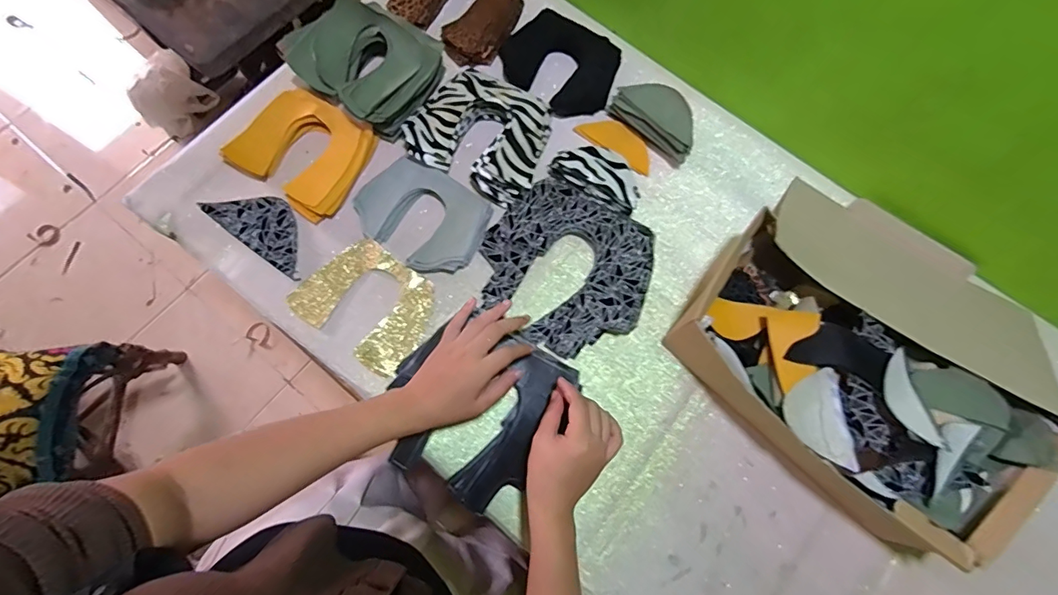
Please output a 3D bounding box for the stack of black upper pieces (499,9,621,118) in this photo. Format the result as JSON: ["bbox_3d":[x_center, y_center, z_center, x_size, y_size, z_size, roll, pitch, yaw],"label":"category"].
[{"bbox_3d":[0.038,-0.324,0.645,0.161,0.035,0.117,29,75,5],"label":"stack of black upper pieces"}]

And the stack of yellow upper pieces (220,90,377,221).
[{"bbox_3d":[-0.282,-0.187,0.595,0.153,0.018,0.135,34,75,6],"label":"stack of yellow upper pieces"}]

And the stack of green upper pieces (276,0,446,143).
[{"bbox_3d":[-0.203,-0.303,0.616,0.171,0.078,0.150,38,76,7],"label":"stack of green upper pieces"}]

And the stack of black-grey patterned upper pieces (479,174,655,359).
[{"bbox_3d":[0.046,-0.035,0.572,0.199,0.033,0.184,33,75,6],"label":"stack of black-grey patterned upper pieces"}]

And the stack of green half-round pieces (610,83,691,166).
[{"bbox_3d":[0.170,-0.239,0.620,0.126,0.039,0.067,42,77,9],"label":"stack of green half-round pieces"}]

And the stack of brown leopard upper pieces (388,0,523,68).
[{"bbox_3d":[-0.103,-0.417,0.667,0.169,0.042,0.141,30,75,5],"label":"stack of brown leopard upper pieces"}]

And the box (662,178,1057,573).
[{"bbox_3d":[0.380,0.035,0.523,0.342,0.111,0.346,43,77,9],"label":"box"}]

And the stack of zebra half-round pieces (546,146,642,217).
[{"bbox_3d":[0.092,-0.153,0.601,0.116,0.038,0.067,40,76,8],"label":"stack of zebra half-round pieces"}]

